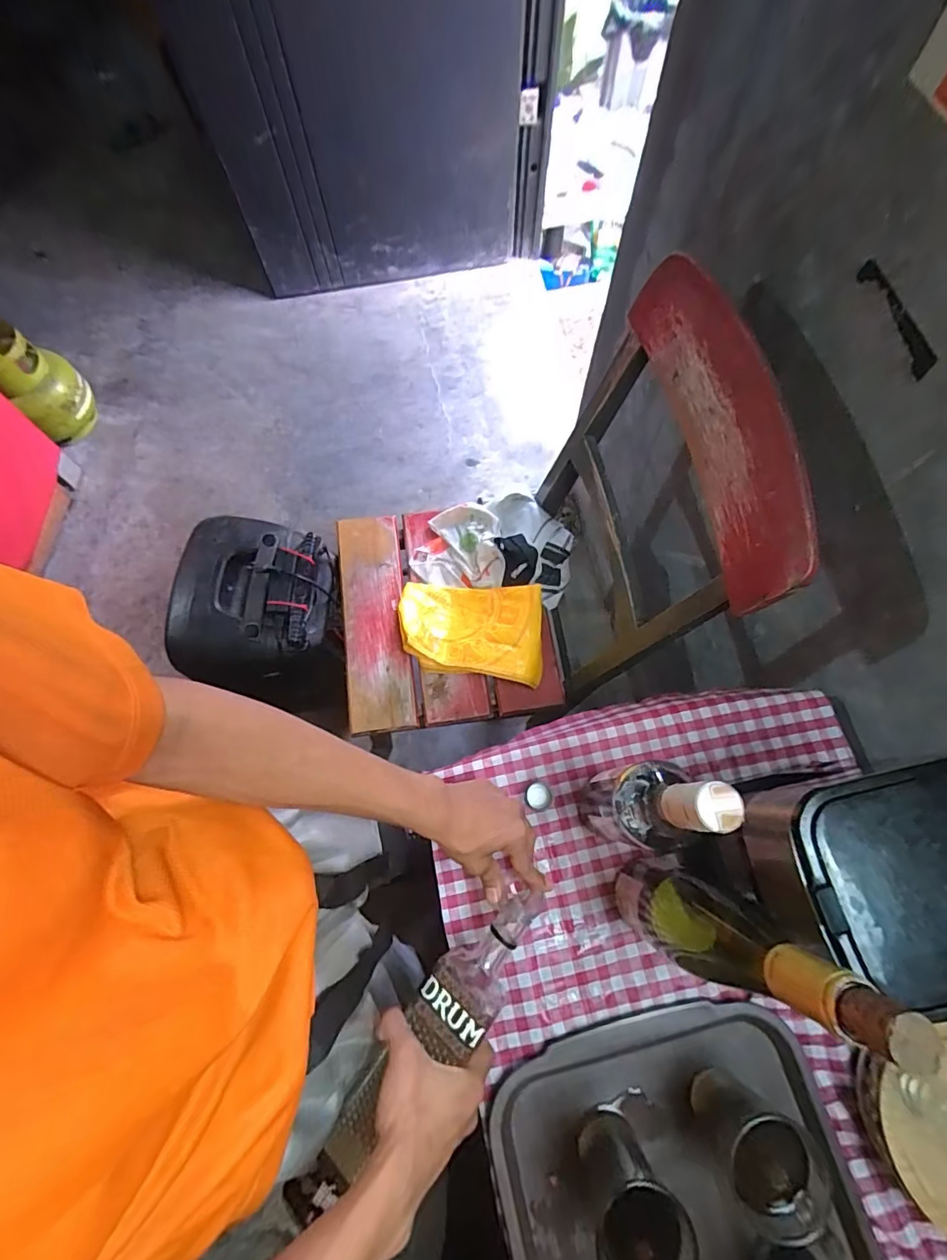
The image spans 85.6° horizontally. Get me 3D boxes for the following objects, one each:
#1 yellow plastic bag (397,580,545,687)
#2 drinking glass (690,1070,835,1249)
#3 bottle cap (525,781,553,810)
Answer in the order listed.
[{"bbox_3d":[-0.005,0.000,0.877,0.240,0.053,0.164,5,71,3],"label":"yellow plastic bag"},{"bbox_3d":[0.234,0.428,0.425,0.072,0.102,0.074,0,71,1],"label":"drinking glass"},{"bbox_3d":[0.072,0.185,0.570,0.030,0.011,0.029,-13,72,-3],"label":"bottle cap"}]

